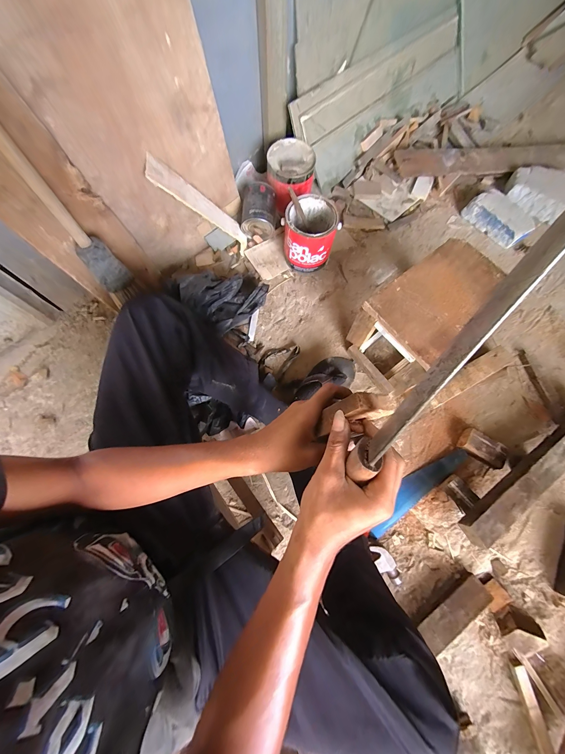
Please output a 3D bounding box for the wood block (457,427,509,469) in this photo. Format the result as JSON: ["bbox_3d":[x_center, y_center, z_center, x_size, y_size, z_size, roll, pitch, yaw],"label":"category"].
[{"bbox_3d":[0.525,0.187,0.711,0.107,0.039,0.065,35,75,10],"label":"wood block"}]

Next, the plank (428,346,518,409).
[{"bbox_3d":[0.500,-0.004,0.724,0.259,0.022,0.056,-27,74,-9],"label":"plank"}]

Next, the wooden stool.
[{"bbox_3d":[0.370,-0.143,0.728,0.333,0.220,0.223,-37,76,-12],"label":"wooden stool"}]

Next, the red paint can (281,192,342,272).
[{"bbox_3d":[0.081,-0.437,0.851,0.149,0.168,0.151,0,72,-1],"label":"red paint can"}]

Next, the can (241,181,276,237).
[{"bbox_3d":[-0.078,-0.537,0.894,0.112,0.114,0.126,2,72,0],"label":"can"}]

